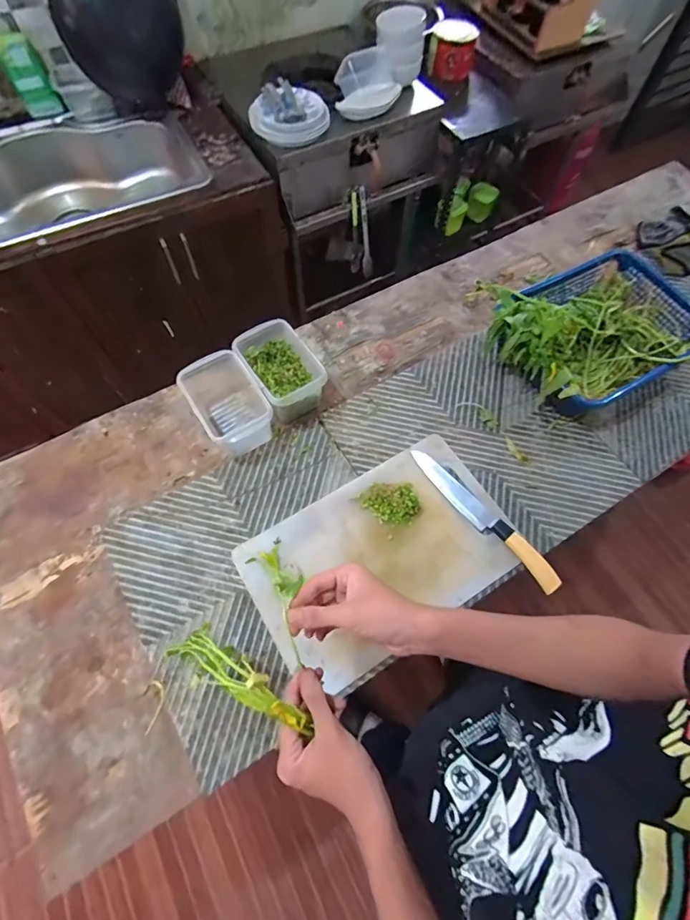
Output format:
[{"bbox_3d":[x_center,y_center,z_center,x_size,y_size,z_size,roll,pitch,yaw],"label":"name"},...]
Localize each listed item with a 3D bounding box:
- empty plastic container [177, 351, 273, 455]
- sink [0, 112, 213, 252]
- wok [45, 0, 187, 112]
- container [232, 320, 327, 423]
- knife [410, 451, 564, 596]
[{"bbox_3d":[-0.196,-0.092,0.708,0.102,0.099,0.159,-32,70,-15],"label":"empty plastic container"},{"bbox_3d":[-0.839,-0.749,1.253,0.830,0.211,0.497,-24,68,-12],"label":"sink"},{"bbox_3d":[-0.571,-1.174,1.130,0.346,0.355,0.125,-44,67,14],"label":"wok"},{"bbox_3d":[-0.111,-0.149,0.737,0.105,0.095,0.162,-33,70,-15],"label":"container"},{"bbox_3d":[0.216,0.087,0.671,0.035,0.026,0.289,-37,71,-17],"label":"knife"}]

